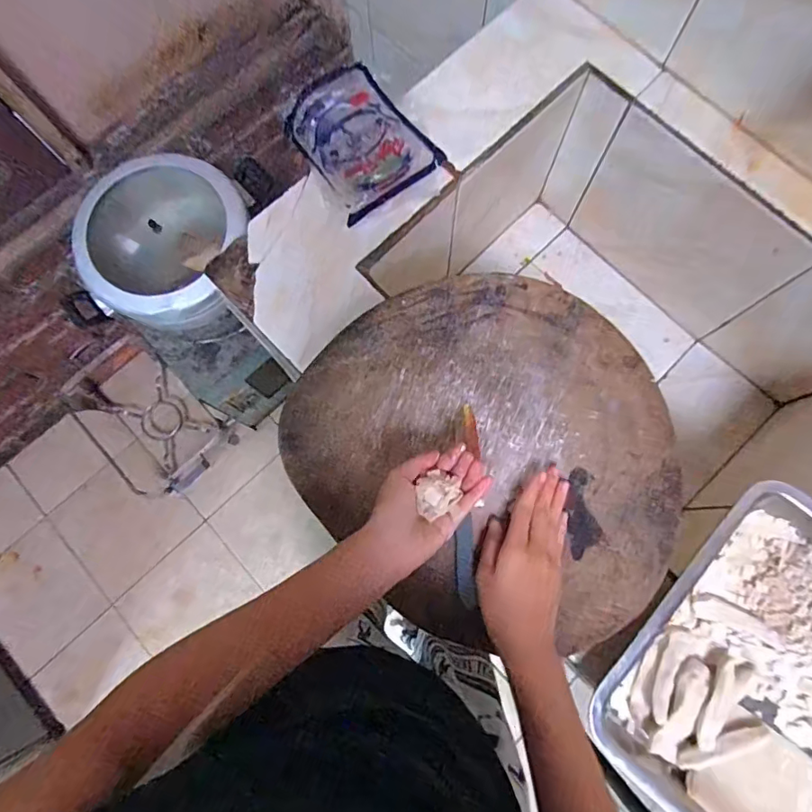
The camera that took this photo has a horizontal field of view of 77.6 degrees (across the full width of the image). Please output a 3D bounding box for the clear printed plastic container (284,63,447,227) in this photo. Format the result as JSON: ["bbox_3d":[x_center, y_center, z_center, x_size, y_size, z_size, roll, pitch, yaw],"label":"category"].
[{"bbox_3d":[-0.056,-0.313,0.595,0.121,0.039,0.177,-34,79,-6],"label":"clear printed plastic container"}]

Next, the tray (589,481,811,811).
[{"bbox_3d":[0.343,0.250,0.468,0.249,0.046,0.305,38,81,9],"label":"tray"}]

